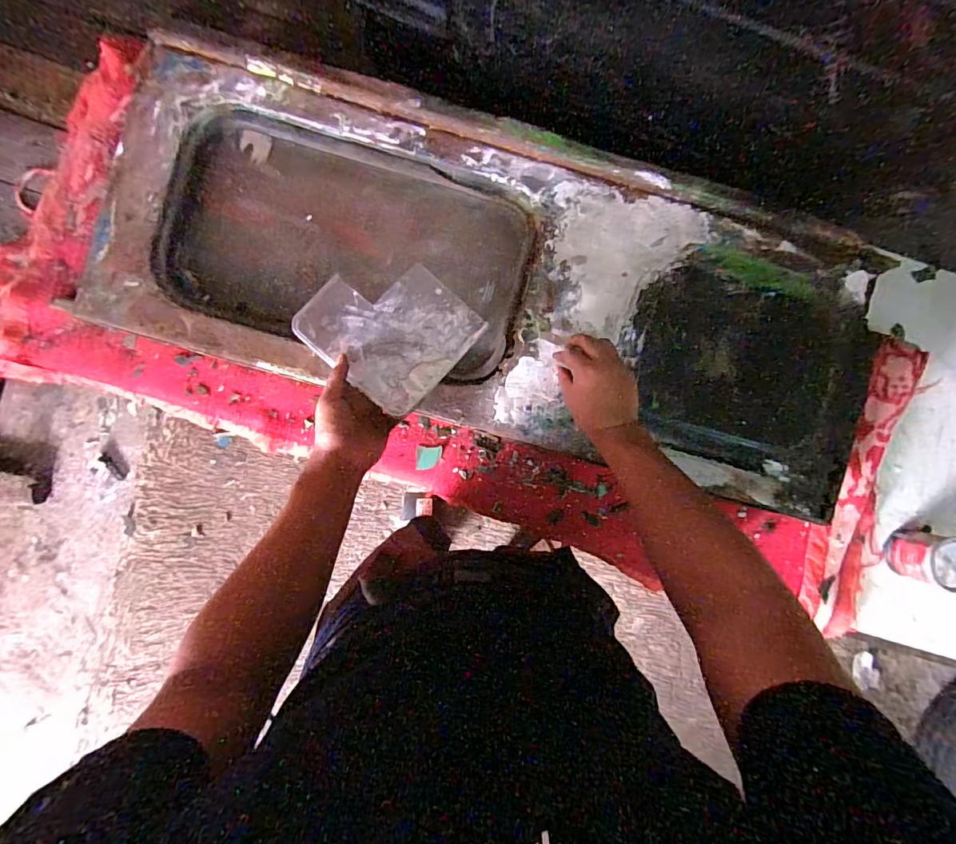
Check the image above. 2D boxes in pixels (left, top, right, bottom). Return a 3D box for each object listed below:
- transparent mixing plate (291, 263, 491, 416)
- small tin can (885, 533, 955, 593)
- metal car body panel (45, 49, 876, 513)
[{"bbox_3d":[-0.100,-0.109,0.536,0.166,0.008,0.150,39,77,3],"label":"transparent mixing plate"},{"bbox_3d":[0.642,0.195,0.666,0.065,0.069,0.073,6,86,-4],"label":"small tin can"},{"bbox_3d":[0.028,-0.173,0.599,0.956,0.049,0.354,16,85,-2],"label":"metal car body panel"}]

